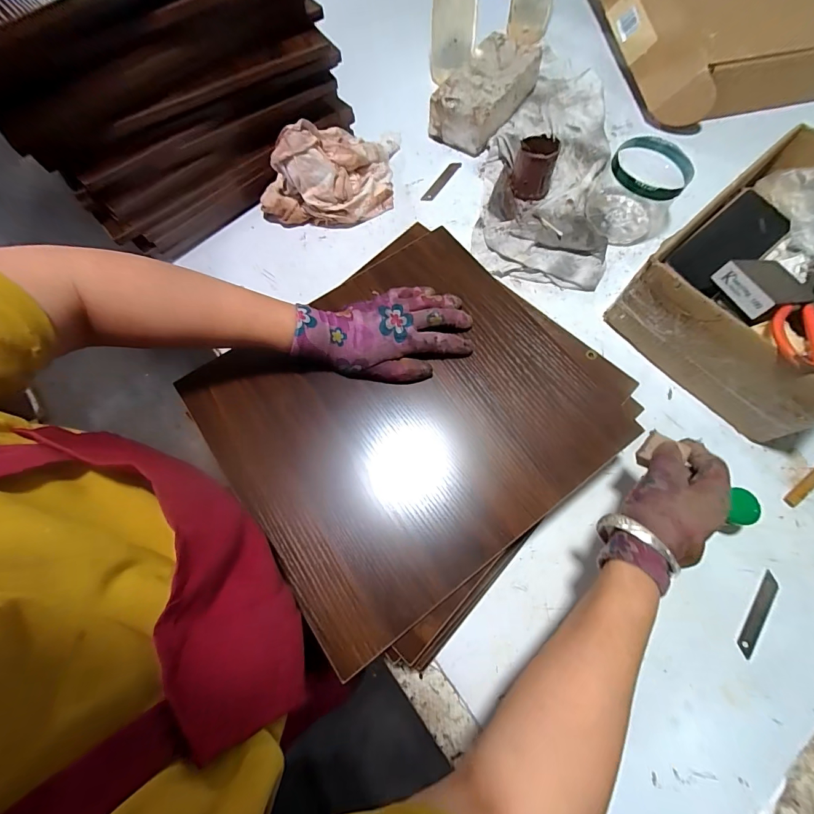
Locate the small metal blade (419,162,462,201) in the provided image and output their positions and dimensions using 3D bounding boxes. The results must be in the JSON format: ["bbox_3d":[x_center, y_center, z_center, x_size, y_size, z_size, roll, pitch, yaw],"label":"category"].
[{"bbox_3d":[0.060,-0.382,0.630,0.021,0.005,0.102,33,75,12],"label":"small metal blade"}]

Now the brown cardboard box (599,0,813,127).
[{"bbox_3d":[0.525,-0.705,0.650,0.280,0.115,0.417,-15,71,-3],"label":"brown cardboard box"}]

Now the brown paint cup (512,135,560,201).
[{"bbox_3d":[0.199,-0.376,0.580,0.059,0.060,0.064,-1,71,2],"label":"brown paint cup"}]

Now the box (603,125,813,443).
[{"bbox_3d":[0.468,-0.159,0.467,0.321,0.127,0.250,-41,75,-11],"label":"box"}]

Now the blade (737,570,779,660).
[{"bbox_3d":[0.392,0.230,0.416,0.018,0.004,0.095,37,76,13],"label":"blade"}]

